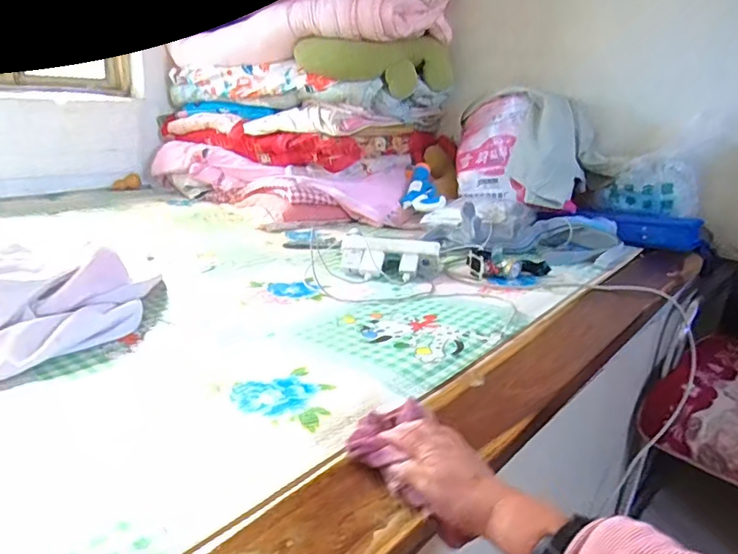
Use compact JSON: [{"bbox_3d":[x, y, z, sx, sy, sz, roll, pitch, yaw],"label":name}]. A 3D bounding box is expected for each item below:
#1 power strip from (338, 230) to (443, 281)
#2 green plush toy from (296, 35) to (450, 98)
[{"bbox_3d":[0.044,-0.049,1.233,0.235,0.065,0.095,7,19,10],"label":"power strip"},{"bbox_3d":[0.034,-0.703,1.812,0.370,0.156,0.419,15,21,30],"label":"green plush toy"}]

